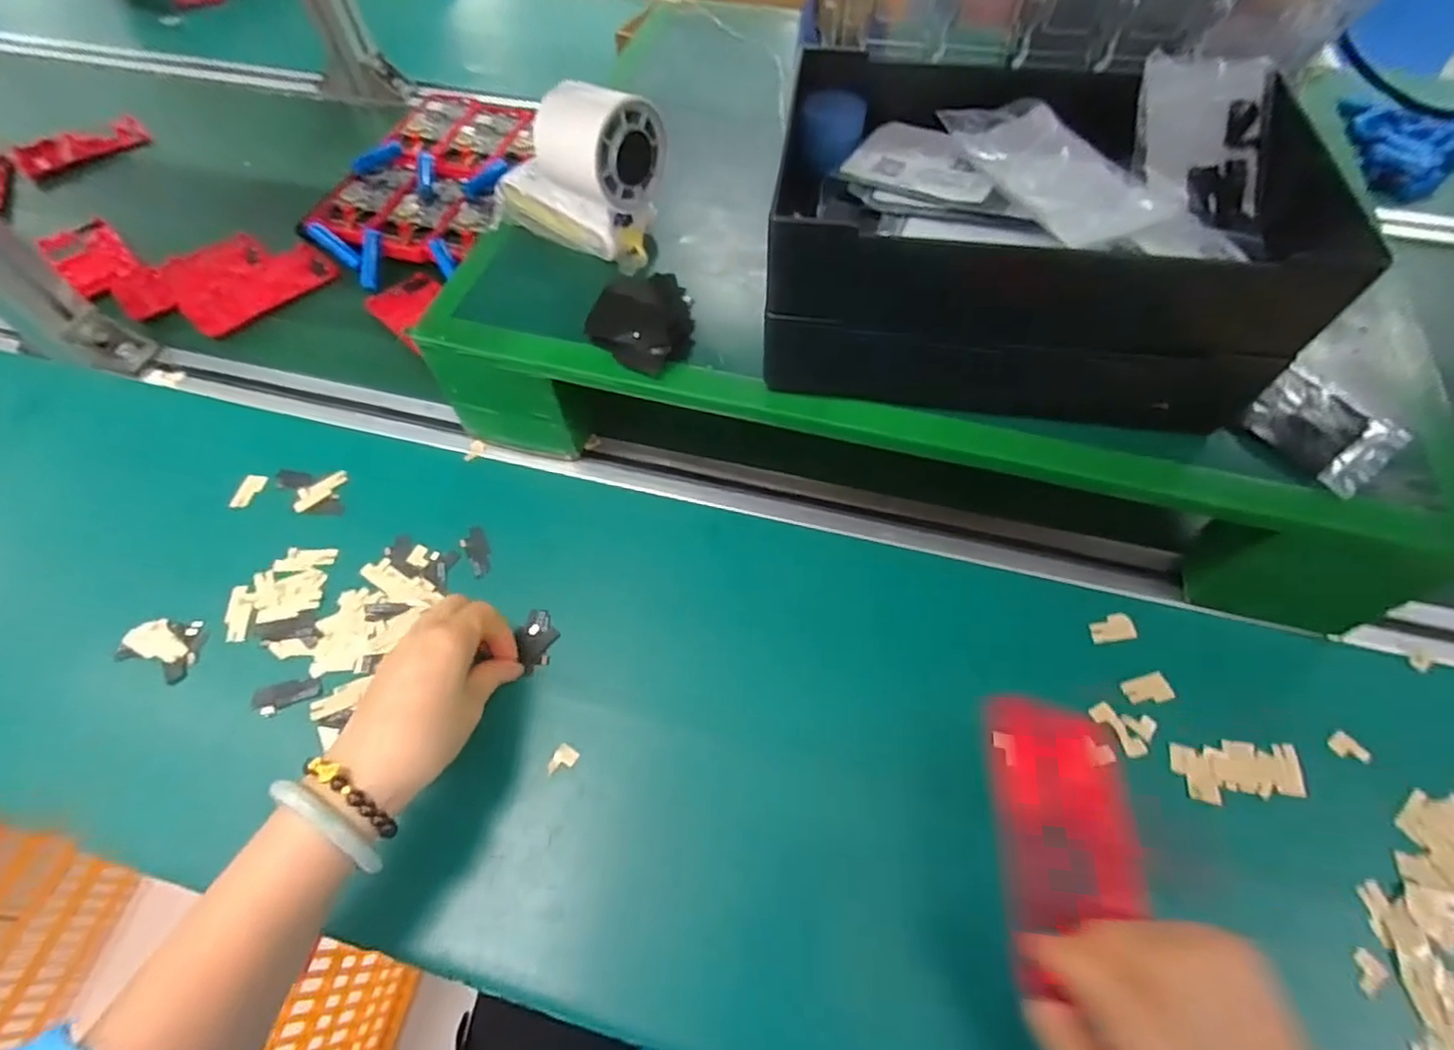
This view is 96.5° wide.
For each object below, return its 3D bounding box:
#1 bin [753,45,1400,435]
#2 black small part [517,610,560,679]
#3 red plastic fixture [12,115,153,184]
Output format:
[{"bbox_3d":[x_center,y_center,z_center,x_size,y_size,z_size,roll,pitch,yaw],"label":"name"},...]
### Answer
[{"bbox_3d":[0.170,-0.160,0.368,0.277,0.115,0.172,8,59,6],"label":"bin"},{"bbox_3d":[-0.121,0.074,0.415,0.023,0.006,0.041,8,59,6],"label":"black small part"},{"bbox_3d":[-0.704,-0.414,0.710,0.123,0.020,0.042,-37,65,-19],"label":"red plastic fixture"}]

